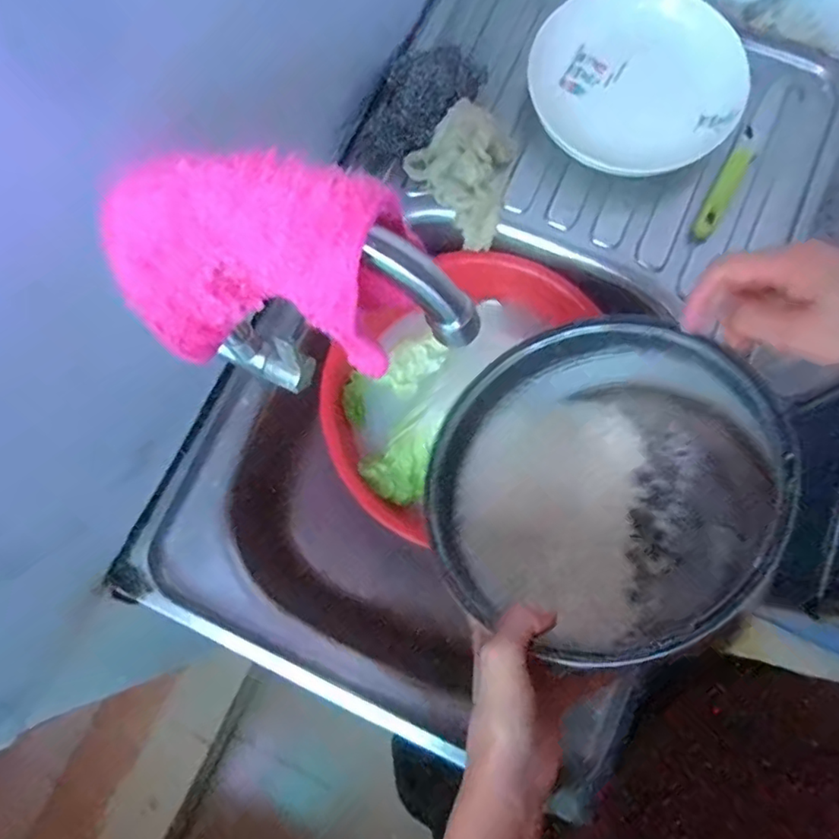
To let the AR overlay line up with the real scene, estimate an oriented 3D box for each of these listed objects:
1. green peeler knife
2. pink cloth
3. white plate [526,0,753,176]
[{"bbox_3d":[0.289,-0.221,0.545,0.020,0.013,0.119,29,79,8],"label":"green peeler knife"},{"bbox_3d":[-0.068,-0.060,0.252,0.129,0.110,0.052,9,77,4],"label":"pink cloth"},{"bbox_3d":[0.204,-0.319,0.549,0.195,0.044,0.173,17,77,5],"label":"white plate"}]

